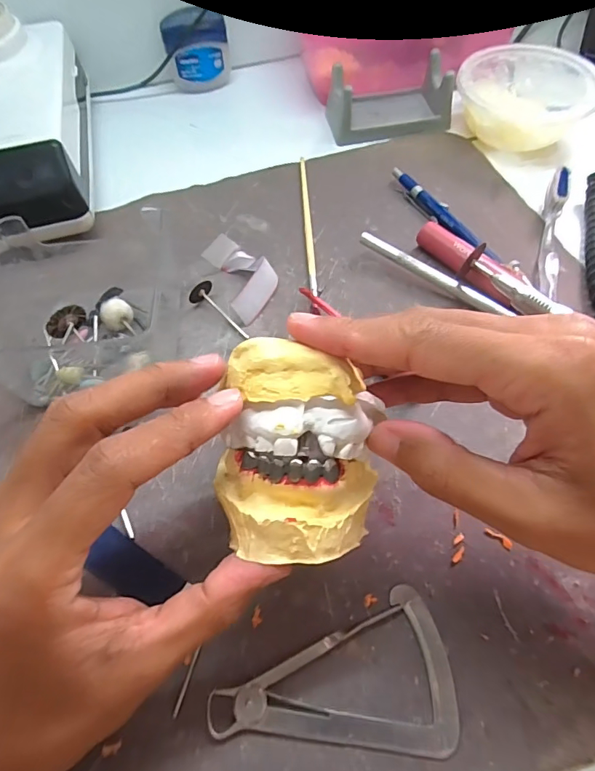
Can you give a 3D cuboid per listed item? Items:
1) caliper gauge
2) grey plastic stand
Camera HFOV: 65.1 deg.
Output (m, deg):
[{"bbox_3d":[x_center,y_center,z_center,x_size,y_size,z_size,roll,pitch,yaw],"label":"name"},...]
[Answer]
[{"bbox_3d":[0.016,0.116,0.196,0.097,0.006,0.058,2,60,4],"label":"caliper gauge"},{"bbox_3d":[0.074,-0.241,0.387,0.101,0.037,0.067,-14,60,-5],"label":"grey plastic stand"}]

